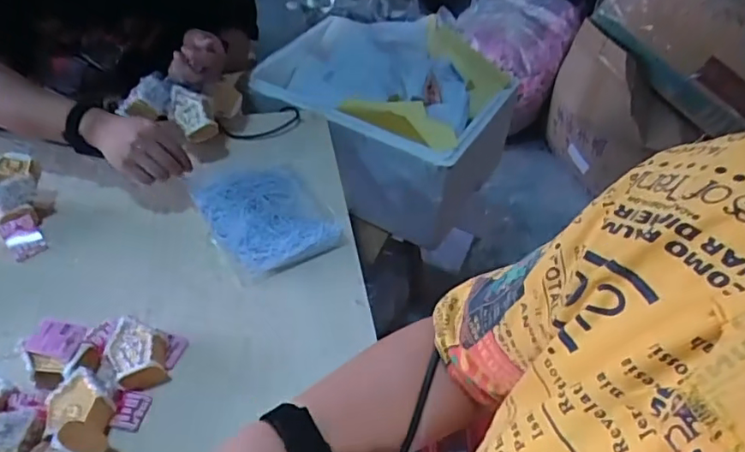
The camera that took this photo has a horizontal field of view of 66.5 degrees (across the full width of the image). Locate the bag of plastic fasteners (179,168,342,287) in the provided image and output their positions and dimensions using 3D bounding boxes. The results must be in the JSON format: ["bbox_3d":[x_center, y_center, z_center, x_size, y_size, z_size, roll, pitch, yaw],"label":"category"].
[{"bbox_3d":[-0.166,-0.018,0.897,0.190,0.029,0.227,-23,53,-24],"label":"bag of plastic fasteners"}]

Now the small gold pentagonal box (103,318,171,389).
[{"bbox_3d":[-0.288,0.157,0.700,0.066,0.048,0.078,-15,50,-18],"label":"small gold pentagonal box"}]

